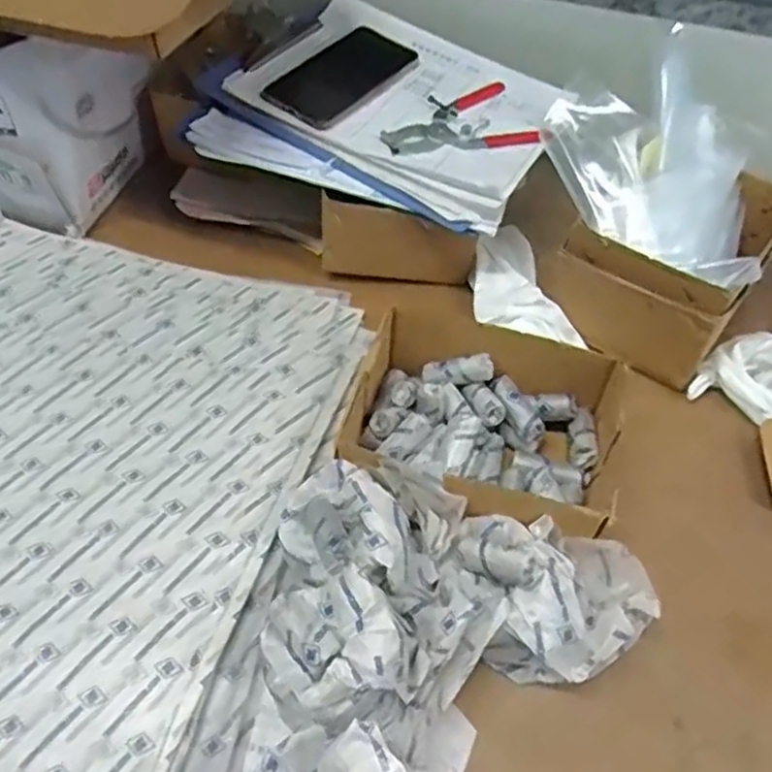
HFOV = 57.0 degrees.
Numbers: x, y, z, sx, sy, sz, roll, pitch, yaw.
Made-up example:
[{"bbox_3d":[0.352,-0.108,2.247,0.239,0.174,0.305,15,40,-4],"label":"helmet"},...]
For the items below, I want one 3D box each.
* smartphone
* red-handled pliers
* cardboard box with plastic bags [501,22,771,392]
[{"bbox_3d":[-0.042,-0.312,0.717,0.085,0.013,0.150,37,66,13],"label":"smartphone"},{"bbox_3d":[0.066,-0.258,0.693,0.146,0.015,0.119,-14,55,-13],"label":"red-handled pliers"},{"bbox_3d":[0.255,-0.164,0.663,0.207,0.159,0.229,33,59,20],"label":"cardboard box with plastic bags"}]

